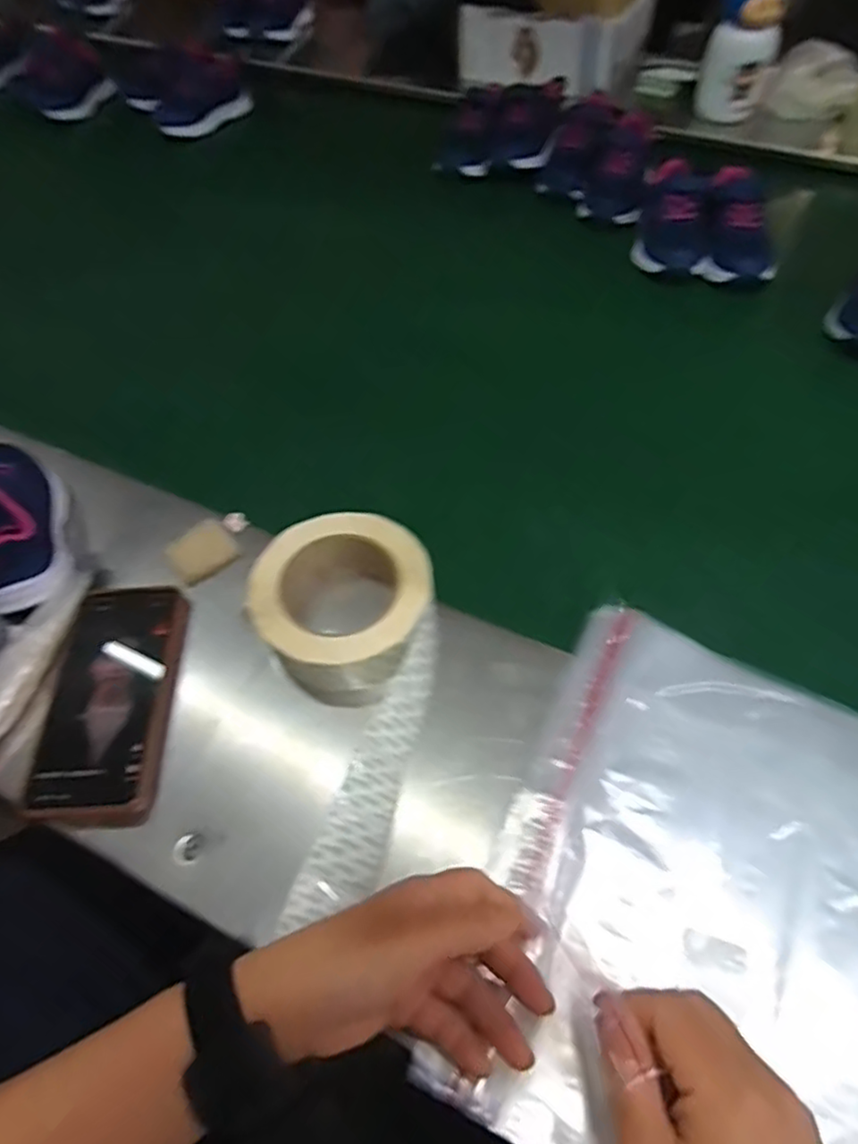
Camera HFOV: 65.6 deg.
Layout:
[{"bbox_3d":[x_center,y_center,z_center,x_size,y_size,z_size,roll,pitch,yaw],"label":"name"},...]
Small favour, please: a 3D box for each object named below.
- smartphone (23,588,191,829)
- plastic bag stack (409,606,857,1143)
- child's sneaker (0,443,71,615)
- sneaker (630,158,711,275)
[{"bbox_3d":[-0.209,0.081,0.436,0.080,0.015,0.161,-3,56,0],"label":"smartphone"},{"bbox_3d":[0.156,0.172,0.363,0.222,0.023,0.291,22,61,15],"label":"plastic bag stack"},{"bbox_3d":[-0.308,-0.043,0.488,0.063,0.054,0.142,-16,57,-9],"label":"child's sneaker"},{"bbox_3d":[0.266,-0.383,0.729,0.068,0.069,0.143,14,58,11],"label":"sneaker"}]

